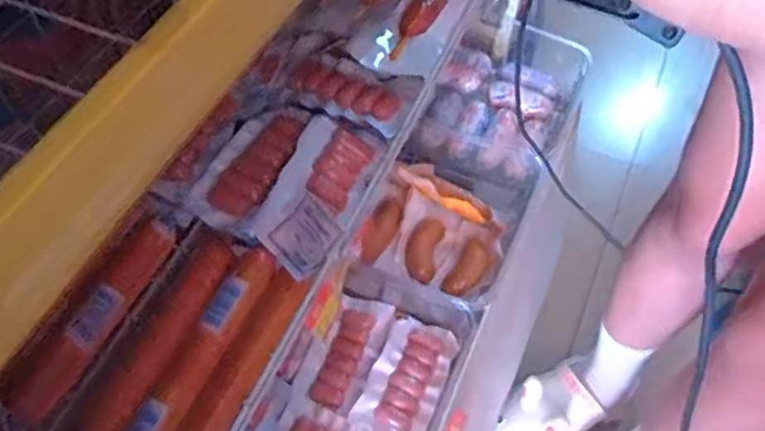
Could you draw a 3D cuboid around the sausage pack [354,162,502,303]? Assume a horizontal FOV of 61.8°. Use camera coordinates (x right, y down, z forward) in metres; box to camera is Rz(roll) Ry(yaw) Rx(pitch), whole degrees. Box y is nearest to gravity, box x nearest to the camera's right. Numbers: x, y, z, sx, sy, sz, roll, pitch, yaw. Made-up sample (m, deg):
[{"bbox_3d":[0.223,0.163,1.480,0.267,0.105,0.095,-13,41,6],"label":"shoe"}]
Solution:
[{"bbox_3d":[0.058,0.018,0.724,0.155,0.035,0.128,28,59,16],"label":"sausage pack"}]

